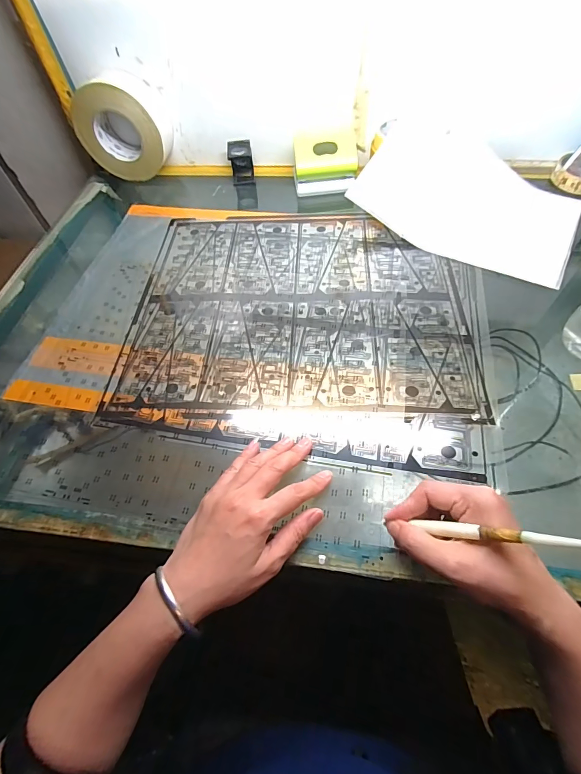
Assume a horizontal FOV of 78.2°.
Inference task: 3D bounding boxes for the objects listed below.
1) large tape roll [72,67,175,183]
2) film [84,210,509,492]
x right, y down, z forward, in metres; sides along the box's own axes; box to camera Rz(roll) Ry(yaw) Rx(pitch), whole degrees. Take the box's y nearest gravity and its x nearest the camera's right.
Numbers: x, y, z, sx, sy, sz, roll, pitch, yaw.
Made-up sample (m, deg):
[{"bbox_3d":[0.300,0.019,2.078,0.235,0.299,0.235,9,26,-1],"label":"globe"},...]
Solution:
[{"bbox_3d":[-0.274,-0.427,0.597,0.143,0.134,0.064,5,59,7],"label":"large tape roll"},{"bbox_3d":[0.014,-0.098,0.453,0.426,0.008,0.383,7,59,9],"label":"film"}]

